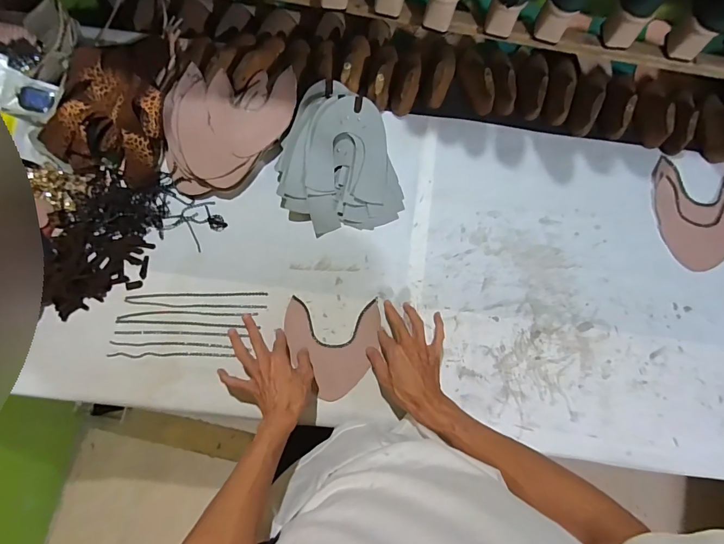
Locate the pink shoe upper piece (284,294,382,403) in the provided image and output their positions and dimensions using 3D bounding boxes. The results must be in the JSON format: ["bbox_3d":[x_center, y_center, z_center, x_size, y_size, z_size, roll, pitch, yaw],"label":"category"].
[{"bbox_3d":[-0.051,0.129,0.665,0.155,0.006,0.160,2,79,-1],"label":"pink shoe upper piece"}]

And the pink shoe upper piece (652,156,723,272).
[{"bbox_3d":[0.615,-0.103,0.723,0.169,0.010,0.196,15,79,5],"label":"pink shoe upper piece"}]

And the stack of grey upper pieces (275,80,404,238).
[{"bbox_3d":[-0.052,-0.193,0.685,0.206,0.087,0.252,-20,81,-4],"label":"stack of grey upper pieces"}]

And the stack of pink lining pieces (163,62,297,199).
[{"bbox_3d":[-0.239,-0.251,0.712,0.217,0.048,0.227,7,80,1],"label":"stack of pink lining pieces"}]

